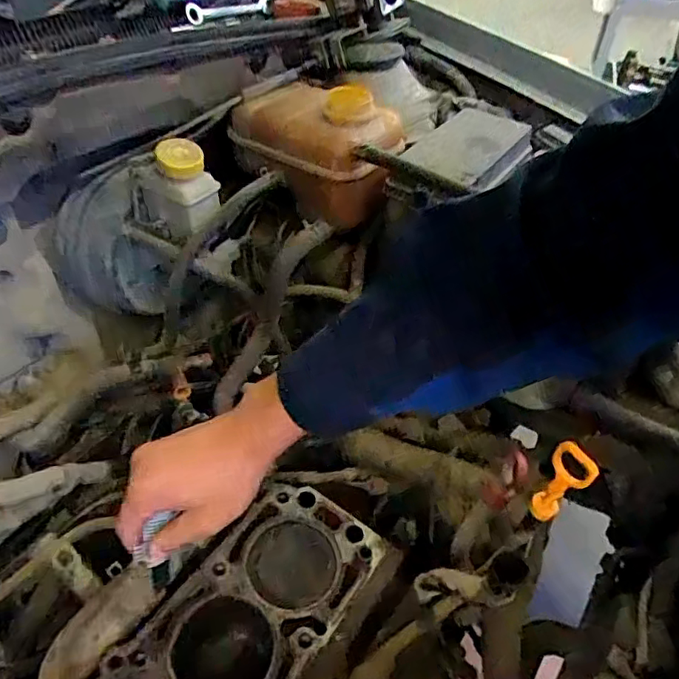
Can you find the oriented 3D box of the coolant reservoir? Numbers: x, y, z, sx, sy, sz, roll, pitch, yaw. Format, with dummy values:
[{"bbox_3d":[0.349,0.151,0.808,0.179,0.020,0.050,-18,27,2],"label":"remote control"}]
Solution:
[{"bbox_3d":[-0.017,-0.231,0.696,0.186,0.126,0.145,31,51,28],"label":"coolant reservoir"}]

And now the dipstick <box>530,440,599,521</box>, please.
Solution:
[{"bbox_3d":[0.164,0.107,0.419,0.030,0.080,0.013,25,48,23],"label":"dipstick"}]

